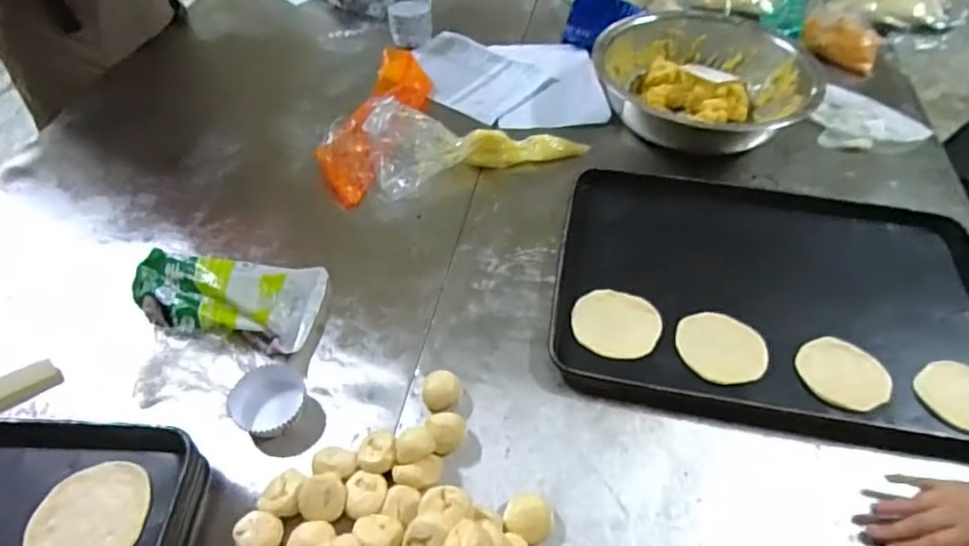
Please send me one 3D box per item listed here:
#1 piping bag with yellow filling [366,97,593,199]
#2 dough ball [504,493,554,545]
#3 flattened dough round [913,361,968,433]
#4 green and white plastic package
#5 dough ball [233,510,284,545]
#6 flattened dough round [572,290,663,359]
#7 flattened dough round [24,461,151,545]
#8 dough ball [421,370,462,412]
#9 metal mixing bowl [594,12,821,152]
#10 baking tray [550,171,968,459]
[{"bbox_3d":[-0.016,-0.230,0.985,0.366,0.084,0.160,-12,51,-11],"label":"piping bag with yellow filling"},{"bbox_3d":[0.048,0.260,0.618,0.049,0.030,0.043,25,53,19],"label":"dough ball"},{"bbox_3d":[0.589,0.152,0.709,0.091,0.009,0.101,-36,59,-28],"label":"flattened dough round"},{"bbox_3d":[-0.353,0.032,0.784,0.261,0.048,0.133,7,50,5],"label":"green and white plastic package"},{"bbox_3d":[-0.230,0.270,0.598,0.044,0.034,0.042,1,49,-1],"label":"dough ball"},{"bbox_3d":[0.177,0.067,0.783,0.114,0.010,0.096,13,50,10],"label":"flattened dough round"},{"bbox_3d":[-0.394,0.243,0.575,0.107,0.010,0.118,5,49,3],"label":"flattened dough round"},{"bbox_3d":[-0.052,0.148,0.714,0.045,0.034,0.045,1,49,-1],"label":"dough ball"},{"bbox_3d":[0.392,-0.353,1.077,0.346,0.108,0.346,1,49,-1],"label":"metal mixing bowl"},{"bbox_3d":[0.411,0.027,0.833,0.585,0.050,0.415,9,49,11],"label":"baking tray"}]

